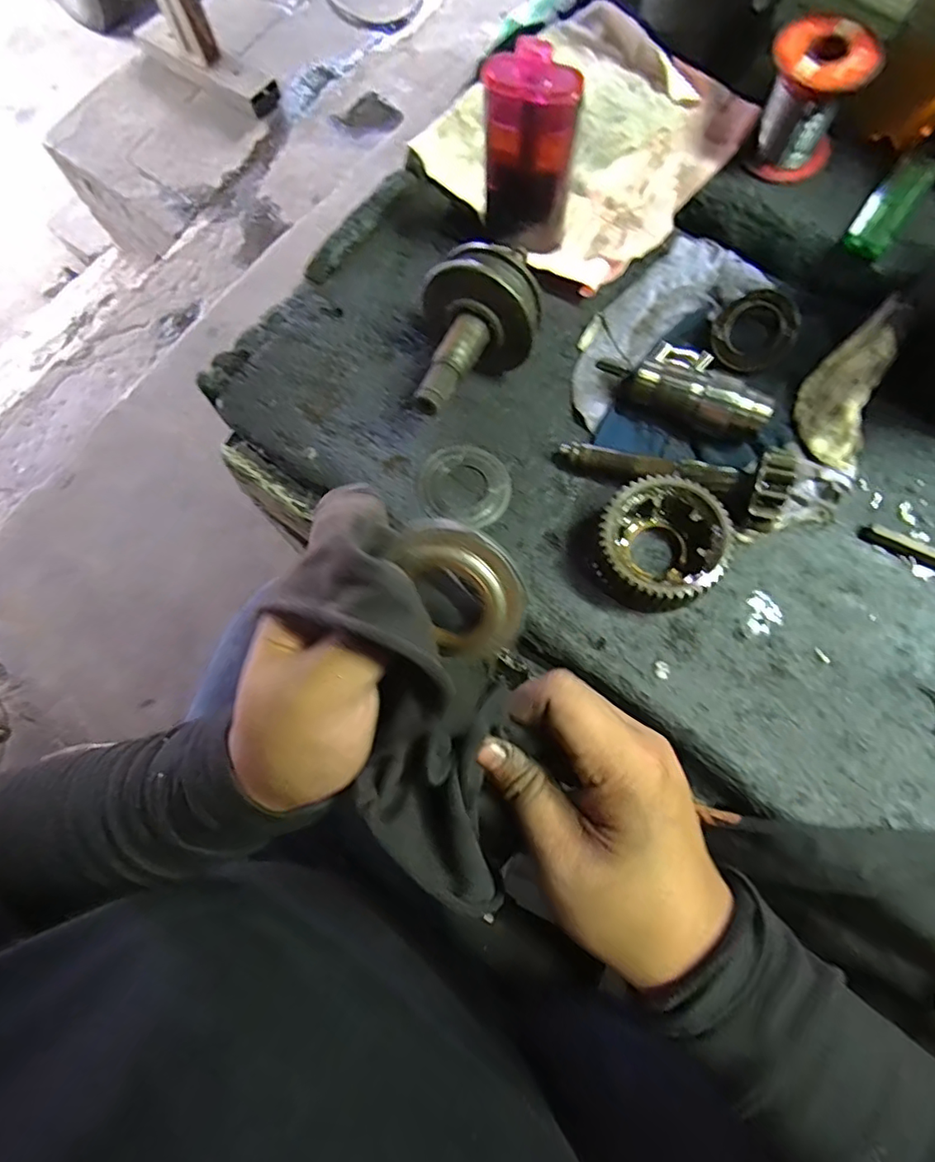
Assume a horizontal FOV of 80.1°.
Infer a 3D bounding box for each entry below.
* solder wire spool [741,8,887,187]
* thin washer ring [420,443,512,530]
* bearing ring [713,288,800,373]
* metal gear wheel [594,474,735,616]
[{"bbox_3d":[0.195,-0.277,0.322,0.052,0.060,0.052,20,76,8],"label":"solder wire spool"},{"bbox_3d":[-0.001,-0.054,0.308,0.050,0.005,0.045,31,78,10],"label":"thin washer ring"},{"bbox_3d":[0.151,-0.131,0.292,0.039,0.007,0.039,5,102,26],"label":"bearing ring"},{"bbox_3d":[0.094,-0.016,0.278,0.060,0.029,0.067,32,78,10],"label":"metal gear wheel"}]

